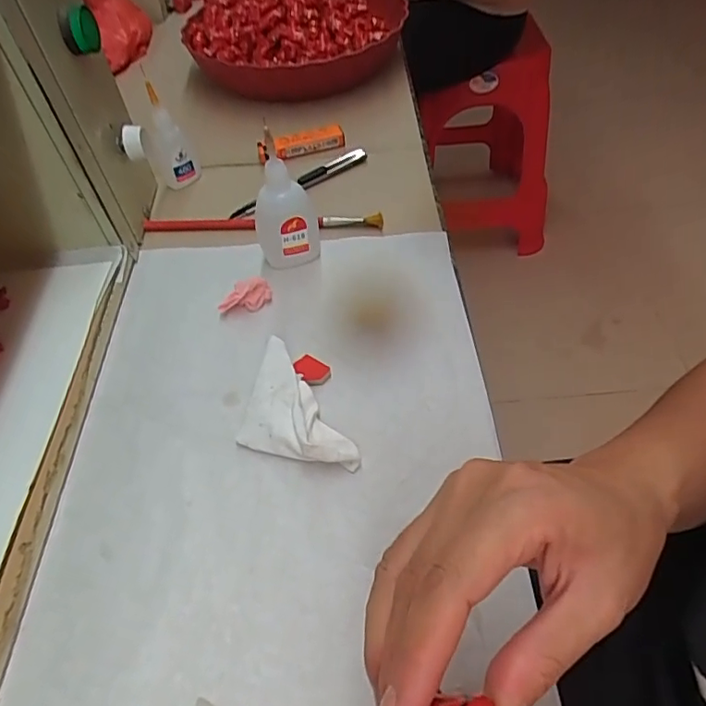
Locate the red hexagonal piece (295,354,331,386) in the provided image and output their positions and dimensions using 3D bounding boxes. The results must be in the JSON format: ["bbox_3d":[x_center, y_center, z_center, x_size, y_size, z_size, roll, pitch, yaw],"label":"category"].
[{"bbox_3d":[-0.026,0.011,0.345,0.023,0.006,0.018,23,55,19],"label":"red hexagonal piece"}]

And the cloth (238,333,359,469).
[{"bbox_3d":[-0.042,0.036,0.320,0.050,0.022,0.096,-27,55,-20],"label":"cloth"}]

